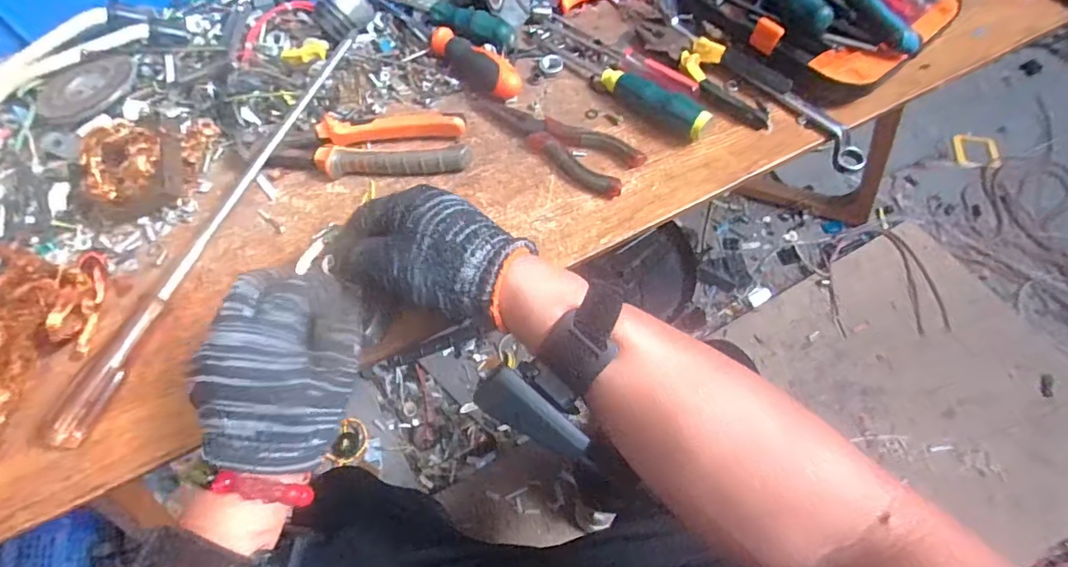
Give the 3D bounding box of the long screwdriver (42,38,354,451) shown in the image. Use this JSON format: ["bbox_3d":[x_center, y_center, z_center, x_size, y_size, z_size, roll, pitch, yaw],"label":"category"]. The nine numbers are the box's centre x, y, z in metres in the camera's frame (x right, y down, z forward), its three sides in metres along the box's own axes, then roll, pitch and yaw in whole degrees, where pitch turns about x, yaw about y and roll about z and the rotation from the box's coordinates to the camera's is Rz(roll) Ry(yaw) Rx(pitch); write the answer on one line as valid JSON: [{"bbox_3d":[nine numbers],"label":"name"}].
[{"bbox_3d":[-0.257,-0.061,0.436,0.026,0.028,0.395,17,65,12],"label":"long screwdriver"}]

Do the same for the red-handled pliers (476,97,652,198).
[{"bbox_3d":[0.015,-0.126,0.463,0.153,0.016,0.051,27,67,16],"label":"red-handled pliers"}]

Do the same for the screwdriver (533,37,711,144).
[{"bbox_3d":[0.076,-0.185,0.484,0.185,0.031,0.032,36,70,19],"label":"screwdriver"}]

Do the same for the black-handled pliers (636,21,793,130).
[{"bbox_3d":[0.167,-0.207,0.495,0.065,0.024,0.155,-33,65,-14],"label":"black-handled pliers"}]

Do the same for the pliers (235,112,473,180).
[{"bbox_3d":[-0.153,-0.118,0.460,0.191,0.020,0.053,-3,62,2],"label":"pliers"}]

